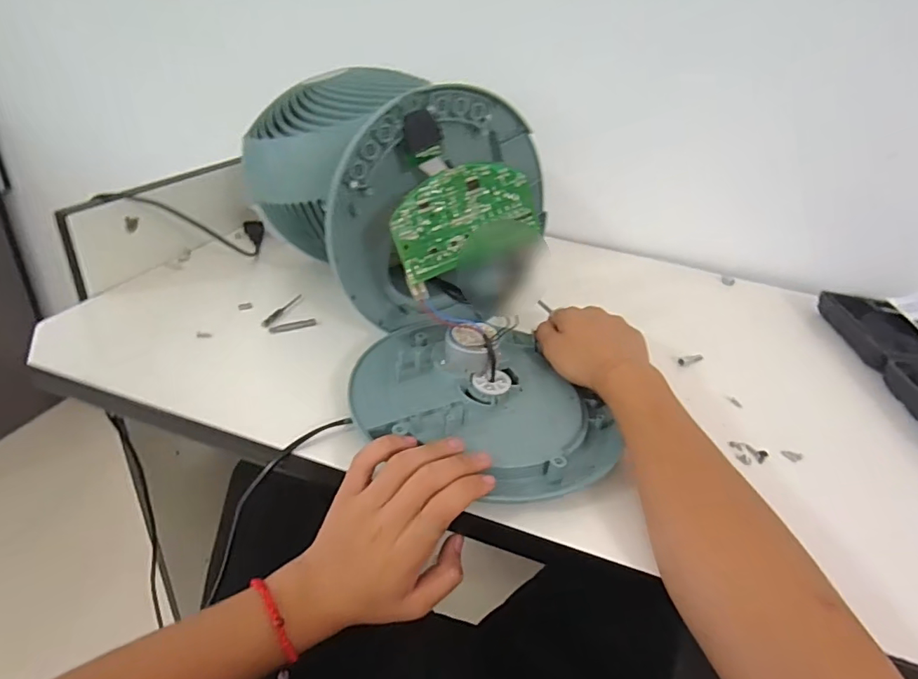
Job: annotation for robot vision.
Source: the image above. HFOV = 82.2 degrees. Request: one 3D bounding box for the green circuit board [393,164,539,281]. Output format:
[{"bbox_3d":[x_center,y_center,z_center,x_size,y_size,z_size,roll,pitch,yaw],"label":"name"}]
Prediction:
[{"bbox_3d":[0.007,-0.110,0.471,0.140,0.082,0.009,-23,16,-23],"label":"green circuit board"}]

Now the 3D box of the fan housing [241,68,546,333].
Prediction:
[{"bbox_3d":[-0.070,-0.168,0.582,0.242,0.213,0.248,-20,42,-36],"label":"fan housing"}]

